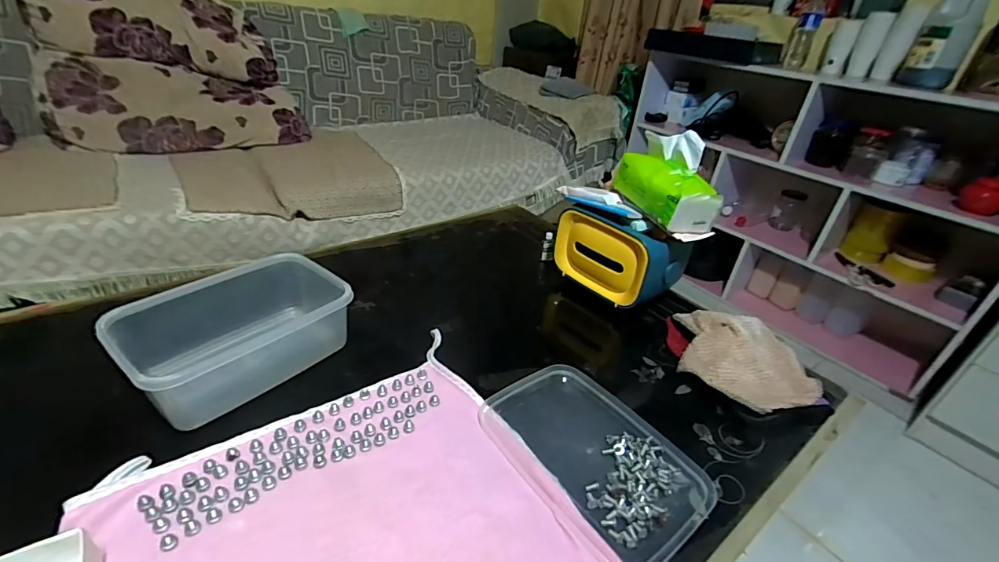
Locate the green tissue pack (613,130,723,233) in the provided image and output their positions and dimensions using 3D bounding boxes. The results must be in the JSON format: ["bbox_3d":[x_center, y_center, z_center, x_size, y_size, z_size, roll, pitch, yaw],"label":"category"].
[{"bbox_3d":[0.269,-0.164,0.710,0.092,0.119,0.159,-7,34,-21],"label":"green tissue pack"}]

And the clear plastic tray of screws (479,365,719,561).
[{"bbox_3d":[0.104,0.193,0.506,0.168,0.010,0.248,-18,39,-33],"label":"clear plastic tray of screws"}]

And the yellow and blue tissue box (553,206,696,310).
[{"bbox_3d":[0.206,-0.052,0.773,0.096,0.136,0.212,-23,42,-38],"label":"yellow and blue tissue box"}]

